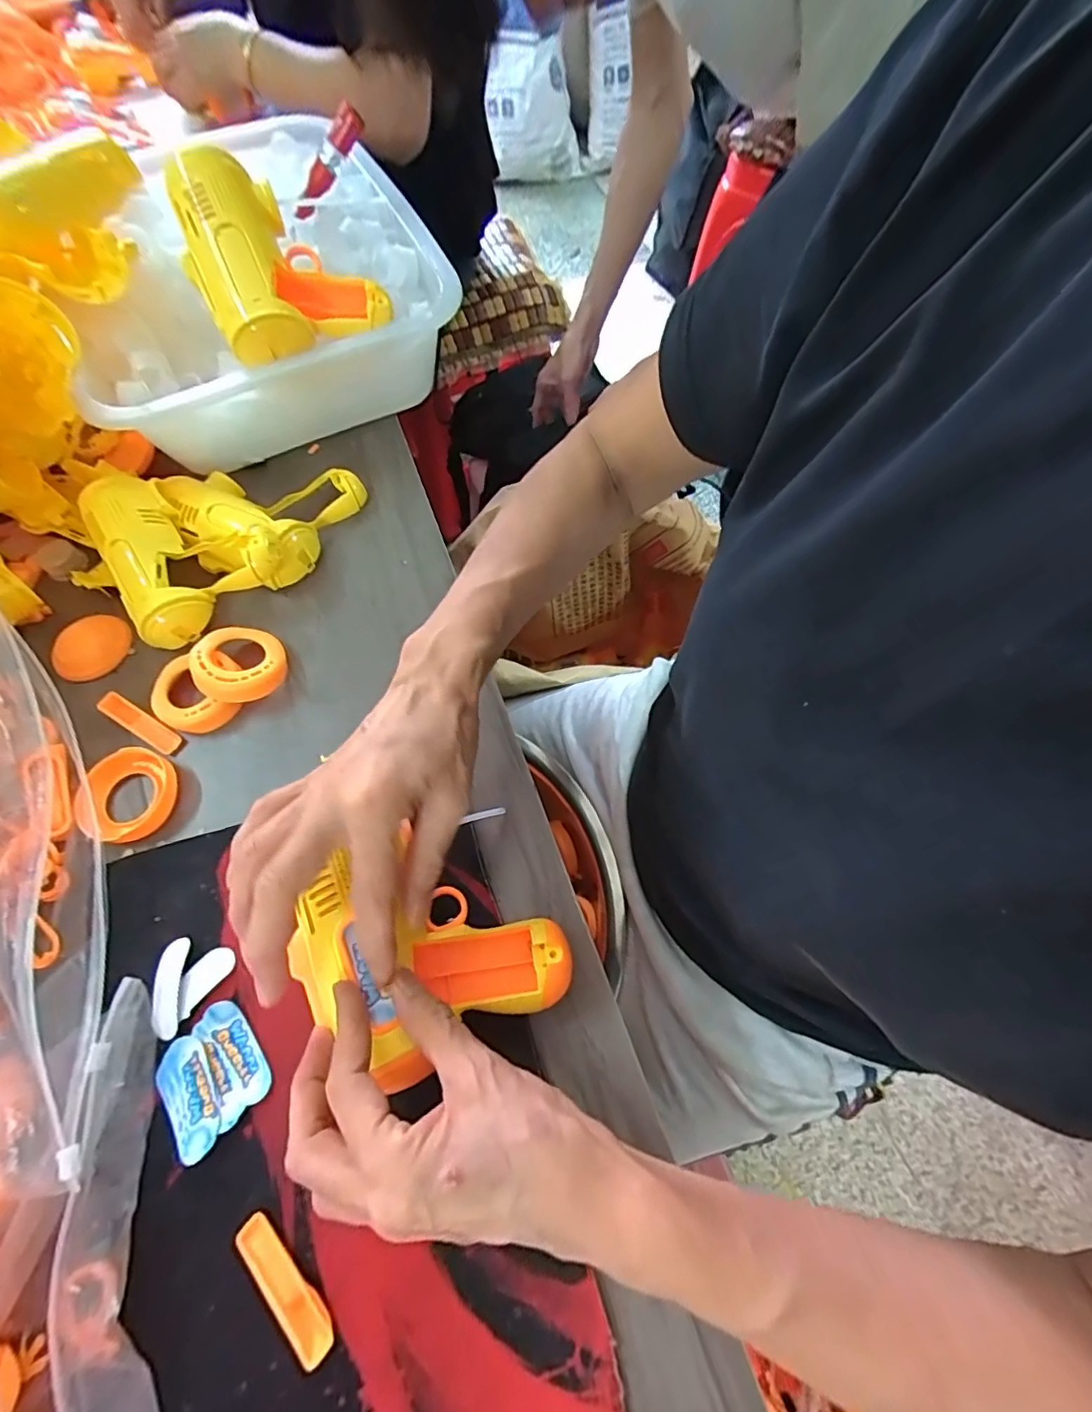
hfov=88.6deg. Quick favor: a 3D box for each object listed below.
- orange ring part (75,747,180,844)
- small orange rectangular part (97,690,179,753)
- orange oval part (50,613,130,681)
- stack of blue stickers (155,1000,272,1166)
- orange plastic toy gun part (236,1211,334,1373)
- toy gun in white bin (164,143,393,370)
[{"bbox_3d":[-0.268,0.057,0.360,0.053,0.014,0.059,5,65,4],"label":"orange ring part"},{"bbox_3d":[-0.280,0.011,0.386,0.063,0.010,0.016,28,69,13],"label":"small orange rectangular part"},{"bbox_3d":[-0.333,-0.046,0.410,0.046,0.011,0.055,-18,66,-7],"label":"orange oval part"},{"bbox_3d":[-0.177,0.195,0.292,0.054,0.004,0.054,-42,71,-17],"label":"stack of blue stickers"},{"bbox_3d":[-0.121,0.267,0.256,0.063,0.012,0.018,38,71,17],"label":"orange plastic toy gun part"},{"bbox_3d":[-0.202,-0.330,0.410,0.111,0.053,0.144,-34,102,-25],"label":"toy gun in white bin"}]

